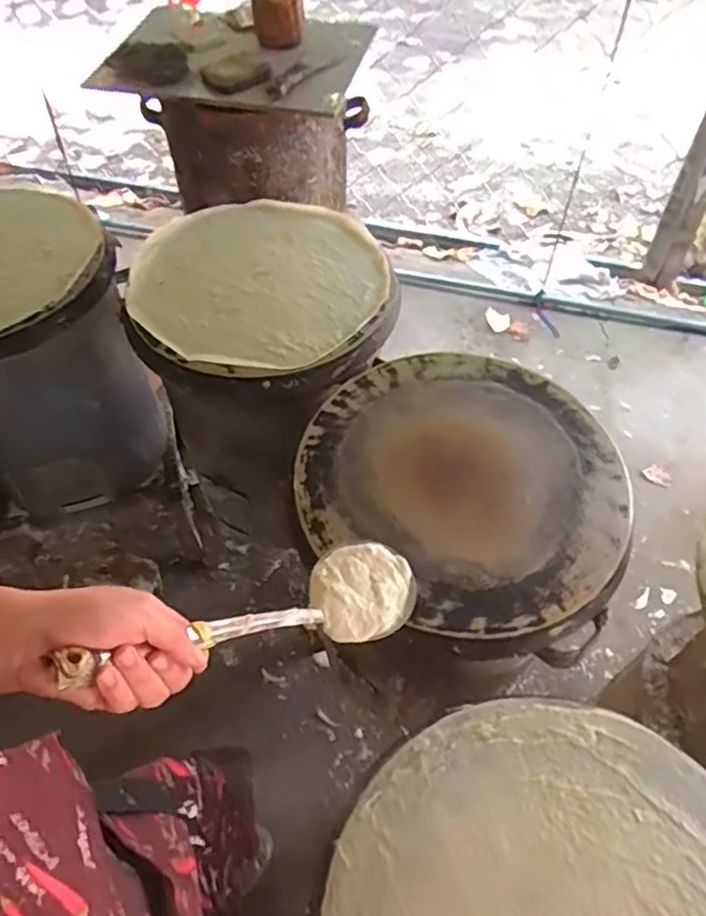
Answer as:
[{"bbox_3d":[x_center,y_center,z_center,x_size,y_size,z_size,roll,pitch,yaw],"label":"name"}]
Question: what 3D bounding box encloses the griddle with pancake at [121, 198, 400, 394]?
[{"bbox_3d":[-0.134,-0.251,0.971,0.390,0.071,0.367,-1,54,2],"label":"griddle with pancake"}]

